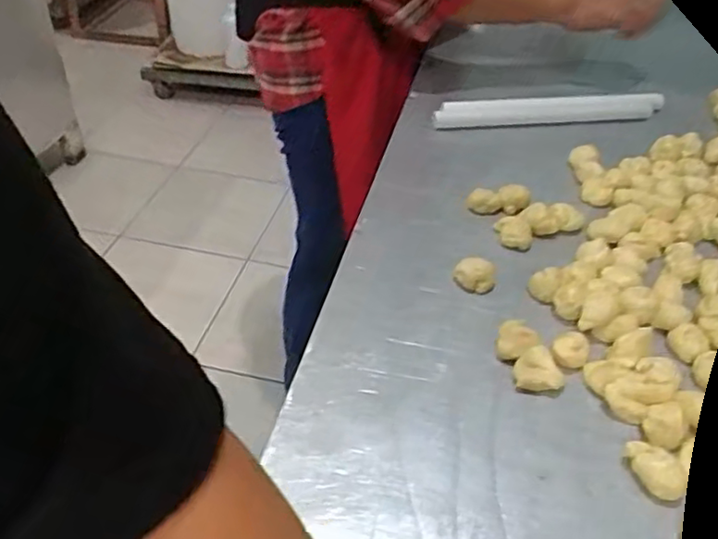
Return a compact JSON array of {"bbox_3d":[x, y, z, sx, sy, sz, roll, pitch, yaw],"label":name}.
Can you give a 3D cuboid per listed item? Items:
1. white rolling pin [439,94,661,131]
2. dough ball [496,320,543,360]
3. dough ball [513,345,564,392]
[{"bbox_3d":[0.224,-0.187,0.781,0.280,0.027,0.026,-5,41,-8],"label":"white rolling pin"},{"bbox_3d":[0.119,0.055,0.495,0.030,0.022,0.027,13,42,13],"label":"dough ball"},{"bbox_3d":[0.129,0.073,0.478,0.032,0.018,0.031,1,41,-1],"label":"dough ball"}]

